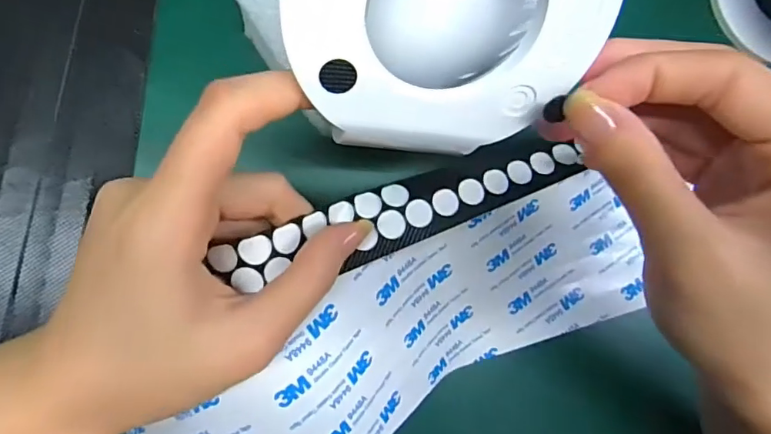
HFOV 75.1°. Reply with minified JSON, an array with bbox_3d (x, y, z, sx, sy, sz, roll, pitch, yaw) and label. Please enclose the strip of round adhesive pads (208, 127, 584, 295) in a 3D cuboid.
[{"bbox_3d":[0.010,-0.003,0.177,0.134,0.009,0.024,-19,88,-16],"label":"strip of round adhesive pads"}]

